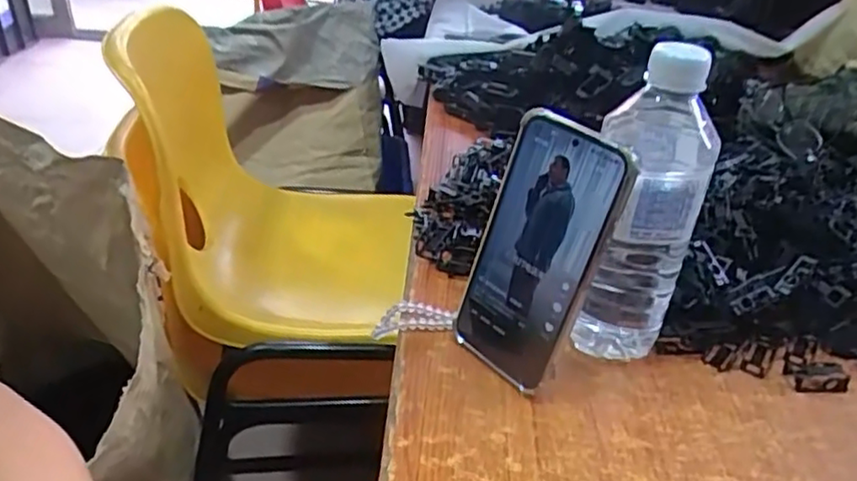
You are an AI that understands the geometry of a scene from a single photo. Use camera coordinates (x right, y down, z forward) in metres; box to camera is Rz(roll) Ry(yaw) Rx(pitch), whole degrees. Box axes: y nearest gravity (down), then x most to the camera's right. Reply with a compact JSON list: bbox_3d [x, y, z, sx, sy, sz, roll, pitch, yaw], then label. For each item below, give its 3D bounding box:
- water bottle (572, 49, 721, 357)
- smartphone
[{"bbox_3d":[0.136,-0.010,0.426,0.066,0.217,0.070,13,33,14],"label":"water bottle"},{"bbox_3d":[0.067,0.008,0.423,0.010,0.169,0.084,-8,34,-46],"label":"smartphone"}]

